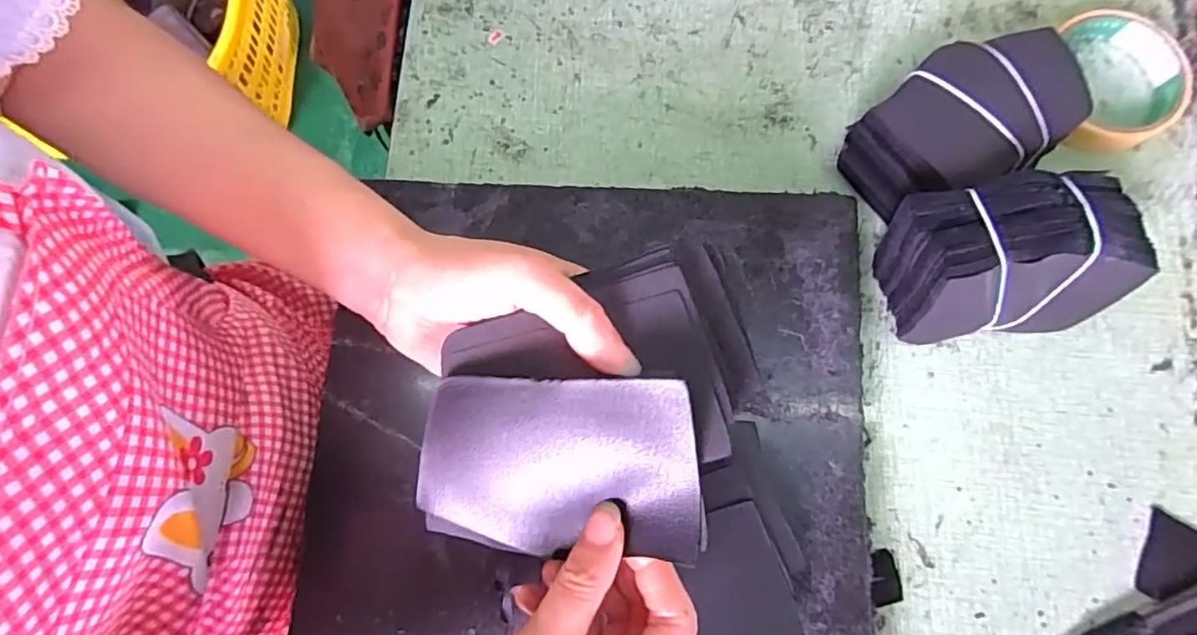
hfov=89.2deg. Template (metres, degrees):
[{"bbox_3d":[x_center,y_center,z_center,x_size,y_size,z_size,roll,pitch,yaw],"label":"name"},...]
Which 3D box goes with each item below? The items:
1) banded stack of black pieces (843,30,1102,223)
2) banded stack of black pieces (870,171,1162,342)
[{"bbox_3d":[0.212,-0.110,0.355,0.128,0.051,0.077,-37,80,-7],"label":"banded stack of black pieces"},{"bbox_3d":[0.223,-0.031,0.329,0.126,0.092,0.056,-7,56,0],"label":"banded stack of black pieces"}]

